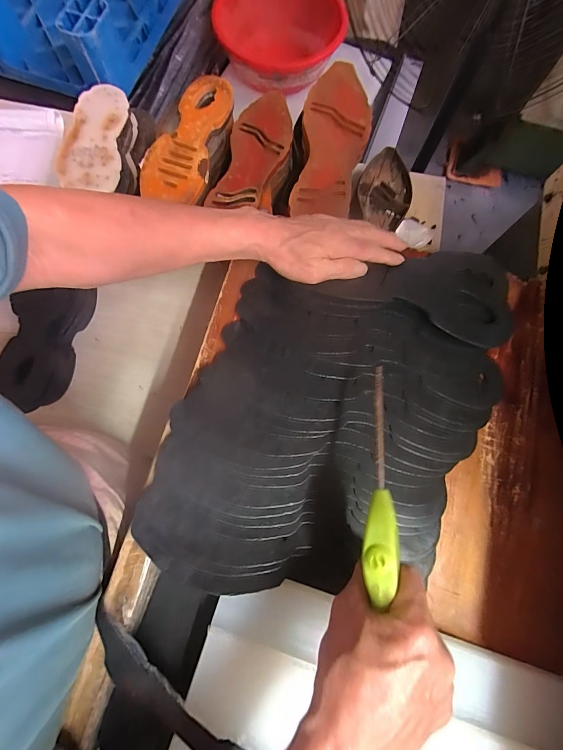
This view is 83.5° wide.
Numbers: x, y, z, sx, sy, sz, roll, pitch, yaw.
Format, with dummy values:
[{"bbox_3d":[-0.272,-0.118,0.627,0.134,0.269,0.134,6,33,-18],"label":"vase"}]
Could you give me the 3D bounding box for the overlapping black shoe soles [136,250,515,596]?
[{"bbox_3d":[0.063,0.028,0.344,0.299,0.029,0.416,22,75,5],"label":"overlapping black shoe soles"}]

